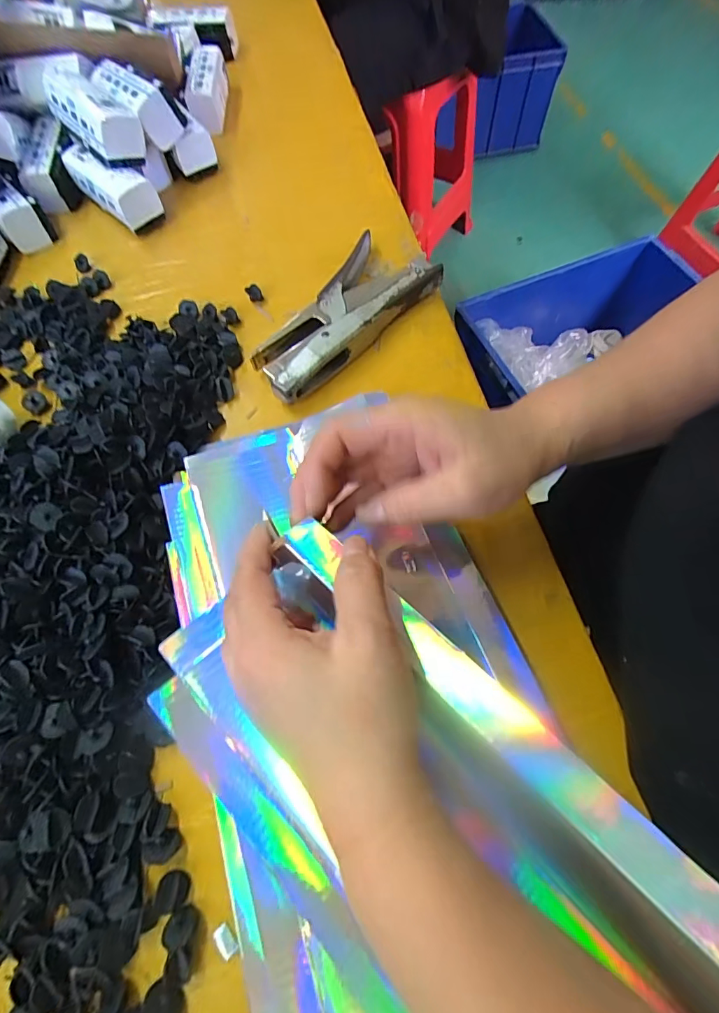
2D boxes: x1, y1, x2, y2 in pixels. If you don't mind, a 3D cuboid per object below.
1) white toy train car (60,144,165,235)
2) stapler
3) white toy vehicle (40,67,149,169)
[{"bbox_3d":[-0.249,-0.321,0.453,0.111,0.047,0.042,41,74,19],"label":"white toy train car"},{"bbox_3d":[-0.016,-0.159,0.381,0.084,0.027,0.182,33,72,17],"label":"stapler"},{"bbox_3d":[-0.262,-0.379,0.435,0.134,0.049,0.044,42,43,17],"label":"white toy vehicle"}]

